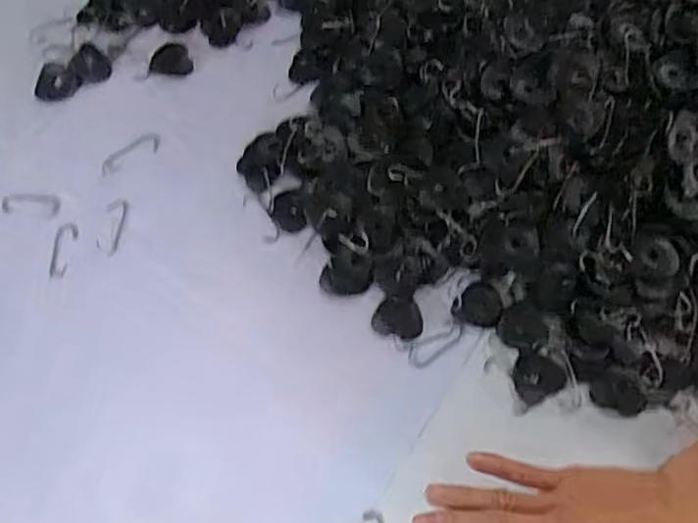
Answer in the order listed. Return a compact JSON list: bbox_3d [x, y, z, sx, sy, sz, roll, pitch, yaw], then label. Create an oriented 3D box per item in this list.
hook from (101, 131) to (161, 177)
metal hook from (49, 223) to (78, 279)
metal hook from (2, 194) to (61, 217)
[{"bbox_3d":[-0.176,-0.087,0.500,0.053,0.004,0.019,-28,72,-8],"label":"hook"},{"bbox_3d":[-0.219,-0.009,0.473,0.017,0.004,0.043,9,71,4],"label":"metal hook"},{"bbox_3d":[-0.248,-0.046,0.486,0.046,0.004,0.018,6,71,3],"label":"metal hook"}]

